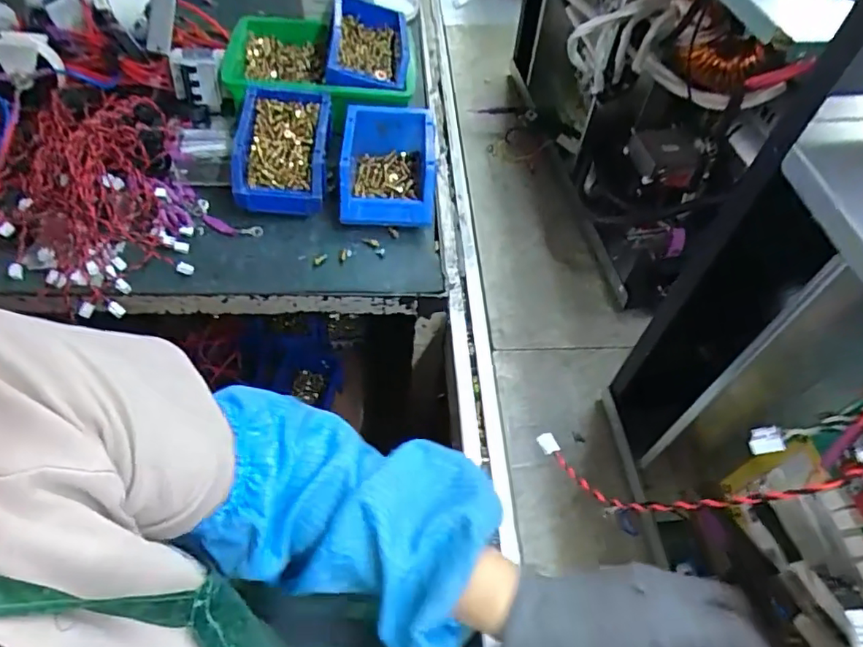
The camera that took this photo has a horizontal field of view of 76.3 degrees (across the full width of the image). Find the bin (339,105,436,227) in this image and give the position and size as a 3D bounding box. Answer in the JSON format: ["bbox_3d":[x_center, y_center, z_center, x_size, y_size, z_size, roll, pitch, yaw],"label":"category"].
[{"bbox_3d":[-0.053,-0.197,0.686,0.113,0.061,0.156,2,55,-2],"label":"bin"}]

